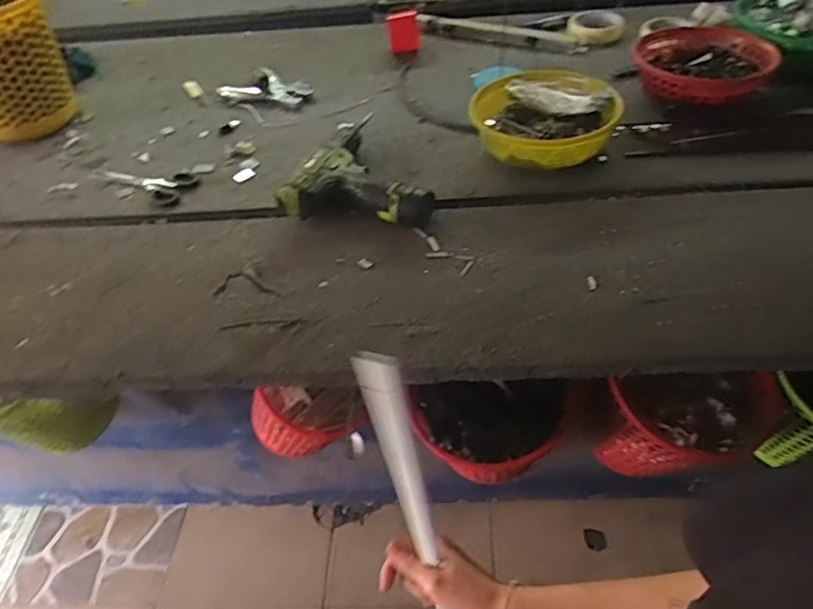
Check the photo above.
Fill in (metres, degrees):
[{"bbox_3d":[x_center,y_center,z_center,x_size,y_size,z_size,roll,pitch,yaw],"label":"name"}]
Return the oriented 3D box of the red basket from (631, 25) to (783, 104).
[{"bbox_3d":[0.448,-0.373,0.905,0.191,0.054,0.201,4,46,12],"label":"red basket"}]

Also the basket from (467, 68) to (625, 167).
[{"bbox_3d":[0.188,-0.249,0.817,0.193,0.073,0.188,12,48,17],"label":"basket"}]

